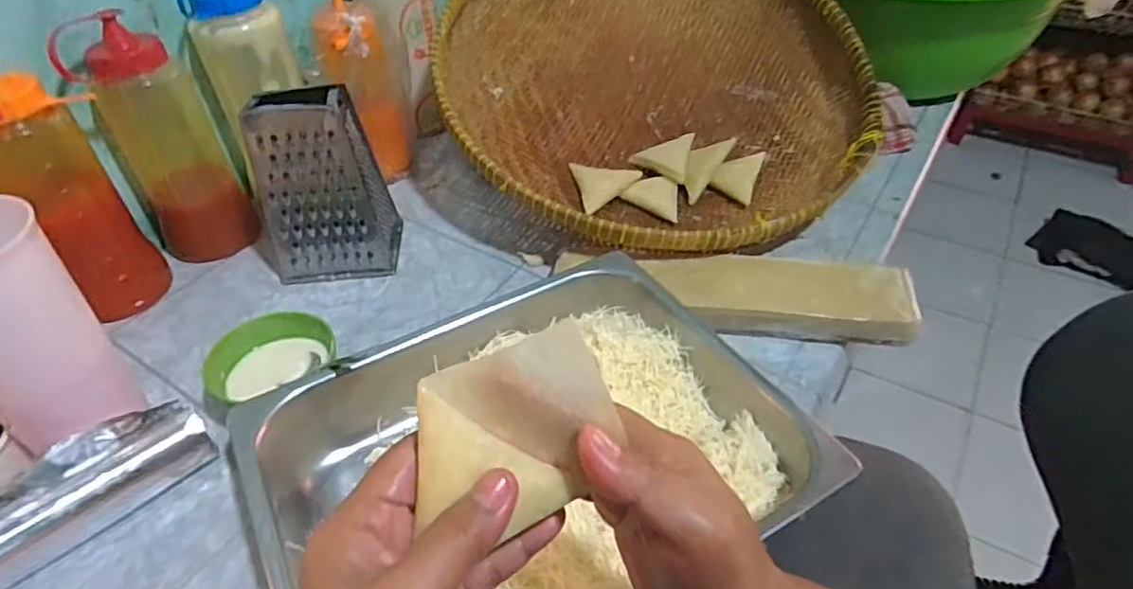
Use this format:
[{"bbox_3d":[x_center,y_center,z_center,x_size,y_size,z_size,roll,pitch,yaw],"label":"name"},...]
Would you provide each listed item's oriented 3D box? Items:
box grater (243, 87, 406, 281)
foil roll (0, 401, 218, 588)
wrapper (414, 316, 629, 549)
[{"bbox_3d":[-0.225,-0.097,0.591,0.118,0.162,0.075,-10,44,-9],"label":"box grater"},{"bbox_3d":[-0.375,0.165,0.395,0.304,0.043,0.056,-33,51,-29],"label":"foil roll"},{"bbox_3d":[-0.020,0.053,0.248,0.075,0.015,0.063,-19,83,-2],"label":"wrapper"}]

